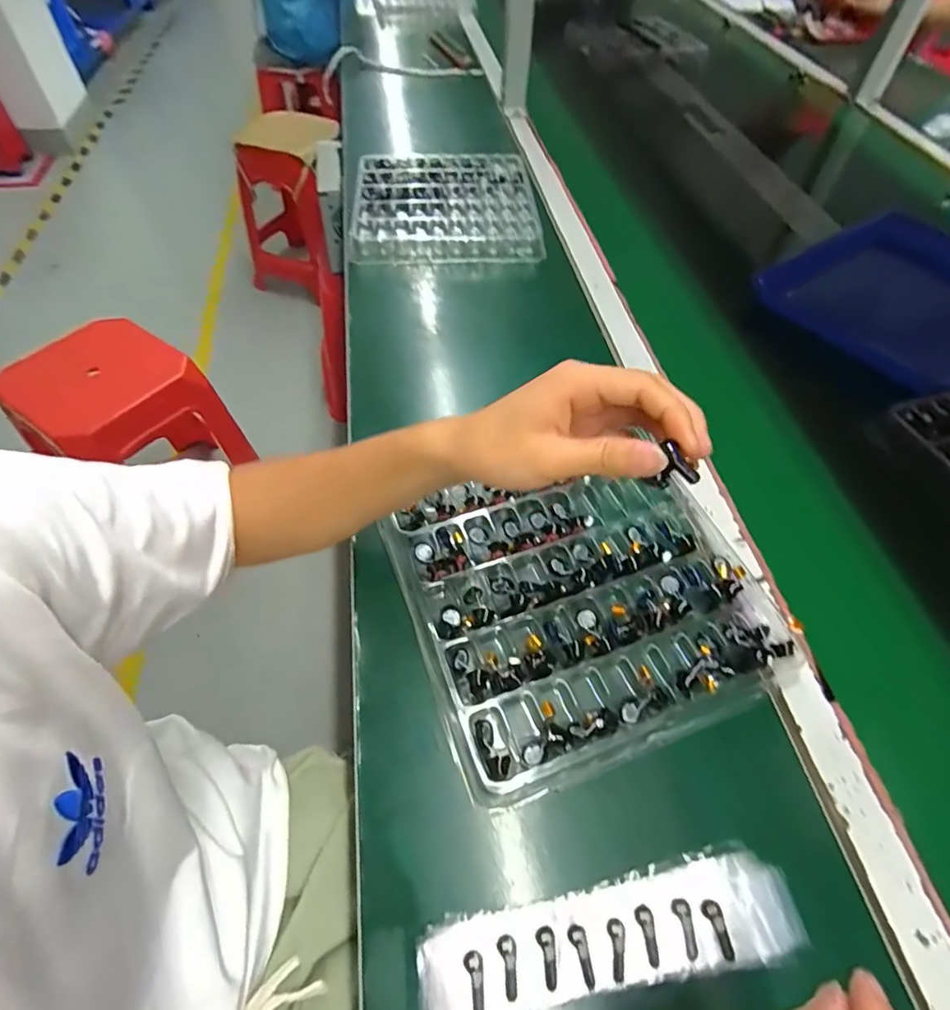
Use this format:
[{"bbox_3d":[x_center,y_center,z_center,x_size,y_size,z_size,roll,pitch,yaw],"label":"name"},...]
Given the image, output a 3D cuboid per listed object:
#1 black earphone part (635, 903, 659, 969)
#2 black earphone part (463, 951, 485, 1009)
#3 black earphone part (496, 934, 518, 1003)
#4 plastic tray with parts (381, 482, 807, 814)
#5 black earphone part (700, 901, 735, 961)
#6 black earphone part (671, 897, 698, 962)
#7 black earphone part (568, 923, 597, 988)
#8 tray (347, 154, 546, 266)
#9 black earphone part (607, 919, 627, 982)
[{"bbox_3d":[0.098,0.240,0.297,0.010,0.004,0.027,-8,56,-10],"label":"black earphone part"},{"bbox_3d":[0.001,0.251,0.280,0.010,0.007,0.027,-12,57,-12],"label":"black earphone part"},{"bbox_3d":[0.019,0.246,0.284,0.010,0.004,0.027,-9,56,-11],"label":"black earphone part"},{"bbox_3d":[0.083,0.067,0.410,0.255,0.025,0.224,-17,58,-13],"label":"plastic tray with parts"},{"bbox_3d":[0.136,0.236,0.297,0.009,0.007,0.027,-12,57,-13],"label":"black earphone part"},{"bbox_3d":[0.118,0.237,0.298,0.009,0.004,0.027,1,55,-4],"label":"black earphone part"},{"bbox_3d":[0.060,0.244,0.290,0.010,0.004,0.026,-16,58,-15],"label":"black earphone part"},{"bbox_3d":[-0.045,-0.437,0.777,0.256,0.042,0.247,-3,55,-4],"label":"tray"},{"bbox_3d":[0.079,0.243,0.292,0.009,0.005,0.026,3,55,-2],"label":"black earphone part"}]

